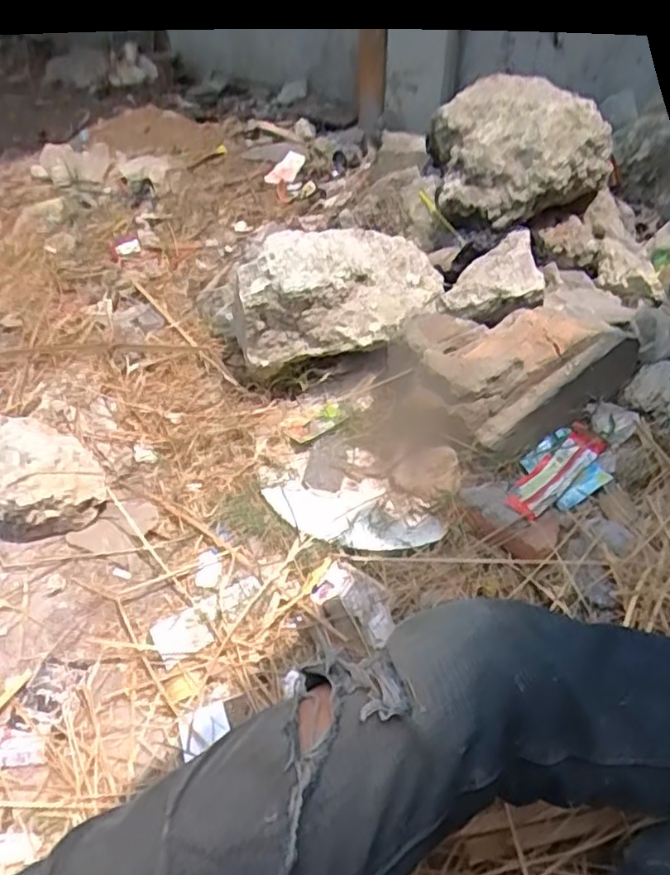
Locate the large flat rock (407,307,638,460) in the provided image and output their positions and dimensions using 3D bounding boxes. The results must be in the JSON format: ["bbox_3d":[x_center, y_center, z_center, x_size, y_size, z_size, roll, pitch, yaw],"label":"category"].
[{"bbox_3d":[0.274,-0.119,1.027,0.308,0.123,0.230,-23,48,-20],"label":"large flat rock"}]

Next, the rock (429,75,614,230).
[{"bbox_3d":[0.365,-0.592,1.320,0.323,0.186,0.348,2,44,4],"label":"rock"}]

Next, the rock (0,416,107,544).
[{"bbox_3d":[-0.487,0.037,1.022,0.280,0.134,0.172,30,53,29],"label":"rock"}]

